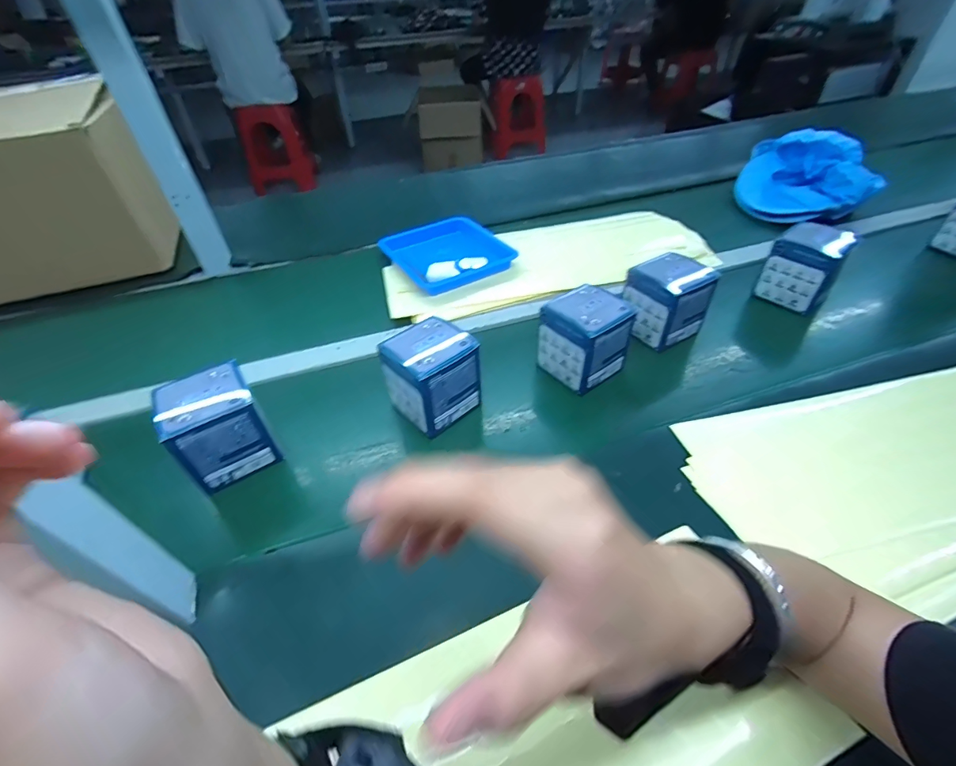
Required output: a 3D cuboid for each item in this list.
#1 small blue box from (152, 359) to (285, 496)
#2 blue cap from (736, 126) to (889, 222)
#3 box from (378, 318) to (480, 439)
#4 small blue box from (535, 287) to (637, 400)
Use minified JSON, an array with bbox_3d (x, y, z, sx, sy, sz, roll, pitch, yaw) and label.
[{"bbox_3d":[-0.266,0.043,0.457,0.086,0.092,0.079,-28,49,-22],"label":"small blue box"},{"bbox_3d":[0.628,-0.383,0.851,0.218,0.142,0.167,30,53,30],"label":"blue cap"},{"bbox_3d":[-0.053,-0.009,0.499,0.083,0.098,0.082,-35,52,-28],"label":"box"},{"bbox_3d":[0.130,-0.054,0.539,0.081,0.100,0.079,-32,50,-25],"label":"small blue box"}]

